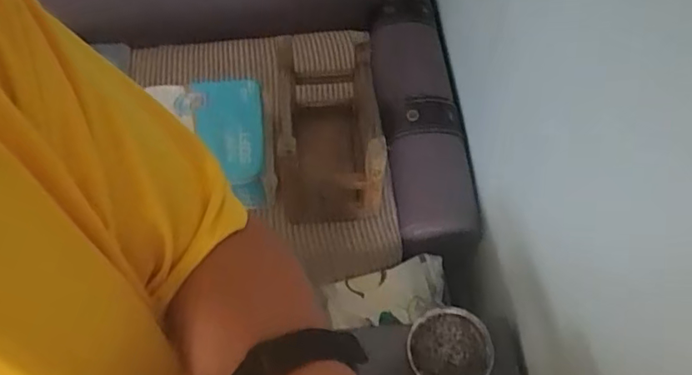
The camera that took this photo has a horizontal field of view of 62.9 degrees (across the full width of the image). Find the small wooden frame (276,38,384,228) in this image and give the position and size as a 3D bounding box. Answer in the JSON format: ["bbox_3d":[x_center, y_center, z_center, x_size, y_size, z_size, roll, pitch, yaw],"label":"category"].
[{"bbox_3d":[-0.030,-0.098,1.169,0.201,0.331,0.310,-3,61,-2],"label":"small wooden frame"}]

